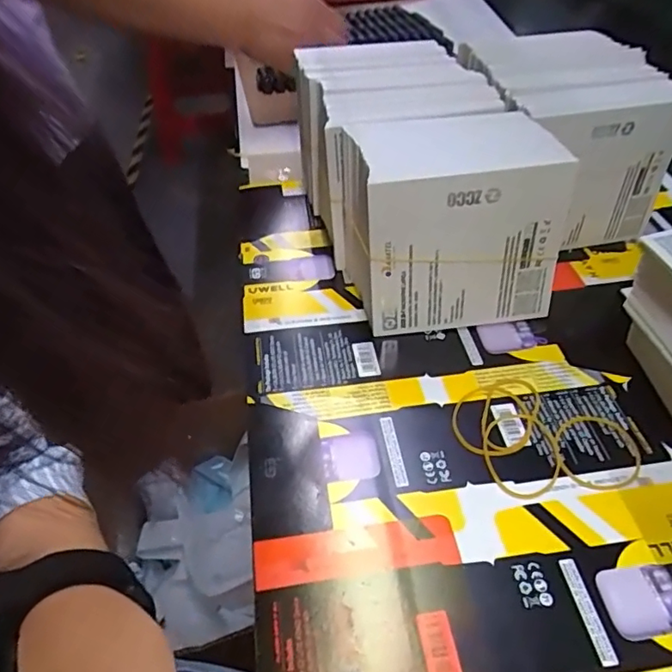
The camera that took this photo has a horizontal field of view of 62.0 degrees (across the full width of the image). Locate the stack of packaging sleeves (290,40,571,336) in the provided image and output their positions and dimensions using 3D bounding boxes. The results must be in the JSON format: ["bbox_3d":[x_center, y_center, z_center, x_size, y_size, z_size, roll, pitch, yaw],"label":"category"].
[{"bbox_3d":[0.055,-0.122,0.425,0.127,0.113,0.243,-11,45,-8],"label":"stack of packaging sleeves"}]

